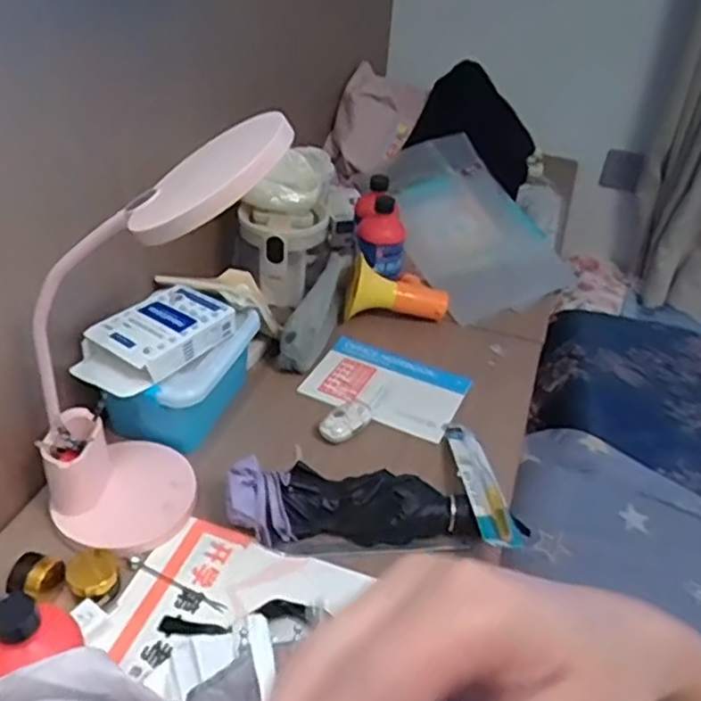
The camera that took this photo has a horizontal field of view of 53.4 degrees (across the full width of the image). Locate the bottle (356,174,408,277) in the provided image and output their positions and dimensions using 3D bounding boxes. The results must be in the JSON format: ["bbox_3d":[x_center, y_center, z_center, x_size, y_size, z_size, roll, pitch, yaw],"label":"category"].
[{"bbox_3d":[0.041,-0.186,1.040,0.065,0.148,0.089,-9,1,-17],"label":"bottle"}]

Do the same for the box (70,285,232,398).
[{"bbox_3d":[-0.217,-0.014,0.777,0.097,0.037,0.173,24,41,24],"label":"box"}]

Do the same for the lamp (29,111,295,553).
[{"bbox_3d":[-0.172,-0.001,0.613,0.235,0.408,0.129,4,37,-1],"label":"lamp"}]

